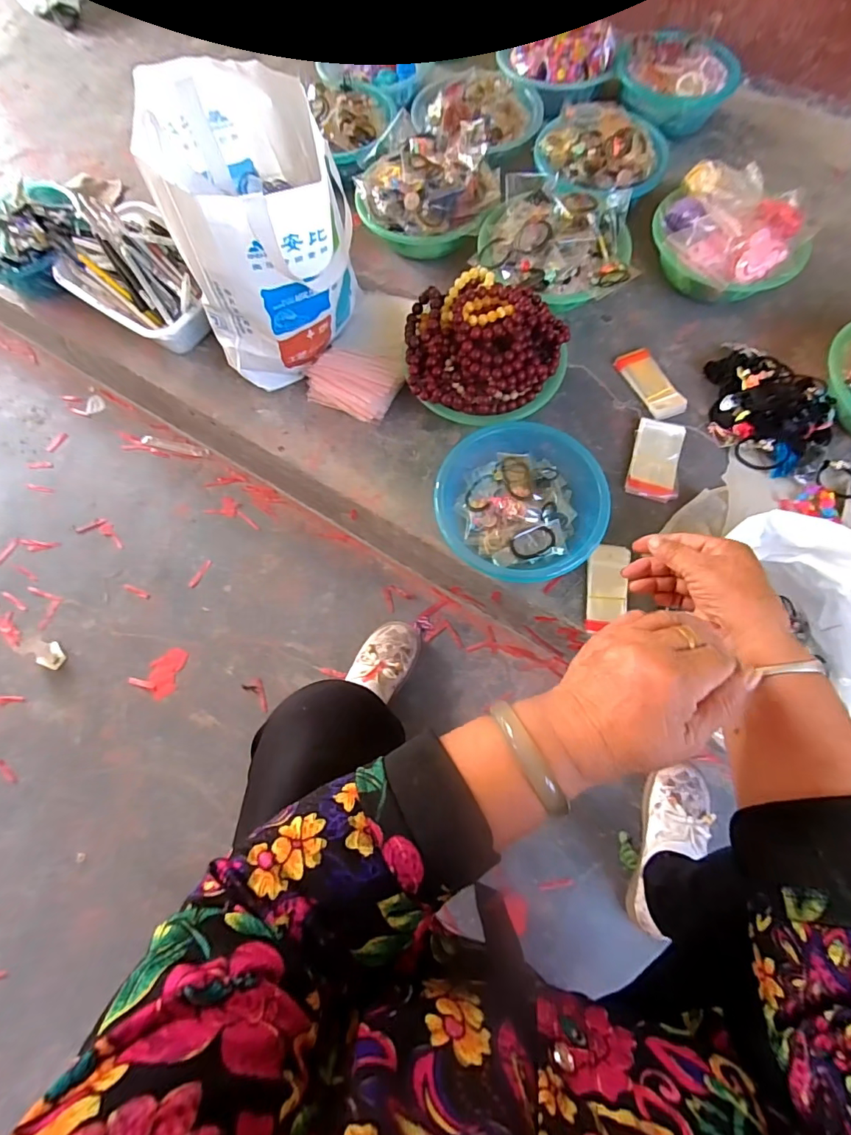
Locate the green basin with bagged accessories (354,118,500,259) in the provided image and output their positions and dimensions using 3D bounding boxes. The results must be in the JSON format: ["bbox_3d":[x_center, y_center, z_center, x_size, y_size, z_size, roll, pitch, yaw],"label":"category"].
[{"bbox_3d":[0.003,-0.640,0.816,0.240,0.106,0.203,-4,72,1],"label":"green basin with bagged accessories"}]

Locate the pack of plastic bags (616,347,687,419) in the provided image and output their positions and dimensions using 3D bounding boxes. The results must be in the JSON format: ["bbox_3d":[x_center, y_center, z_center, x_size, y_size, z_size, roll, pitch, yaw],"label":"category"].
[{"bbox_3d":[0.356,-0.290,0.741,0.055,0.018,0.126,-26,73,-6],"label":"pack of plastic bags"}]

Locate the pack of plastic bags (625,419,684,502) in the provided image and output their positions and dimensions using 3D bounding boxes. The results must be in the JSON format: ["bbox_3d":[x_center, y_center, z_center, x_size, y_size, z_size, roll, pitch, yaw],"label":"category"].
[{"bbox_3d":[0.341,-0.156,0.694,0.069,0.023,0.126,16,74,7],"label":"pack of plastic bags"}]

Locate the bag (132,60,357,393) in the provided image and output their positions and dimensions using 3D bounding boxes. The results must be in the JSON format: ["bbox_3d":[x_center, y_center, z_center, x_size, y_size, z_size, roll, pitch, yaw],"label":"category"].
[{"bbox_3d":[-0.216,-0.429,0.659,0.225,0.317,0.247,-20,73,-4],"label":"bag"}]

